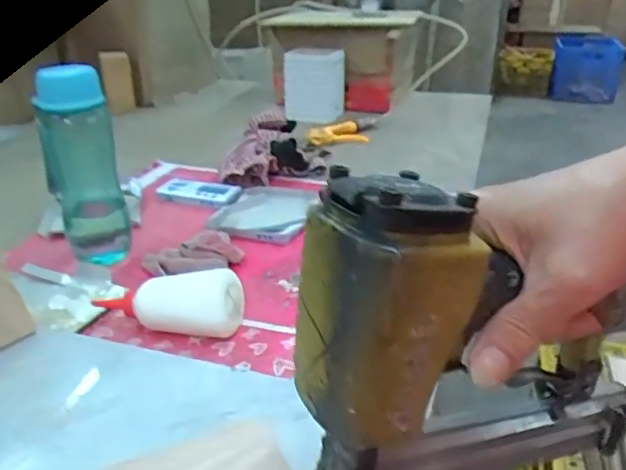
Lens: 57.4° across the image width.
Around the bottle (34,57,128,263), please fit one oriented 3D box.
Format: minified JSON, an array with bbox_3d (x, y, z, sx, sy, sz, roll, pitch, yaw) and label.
[{"bbox_3d":[-0.279,-0.085,0.692,0.081,0.234,0.086,-10,28,-21],"label":"bottle"}]

